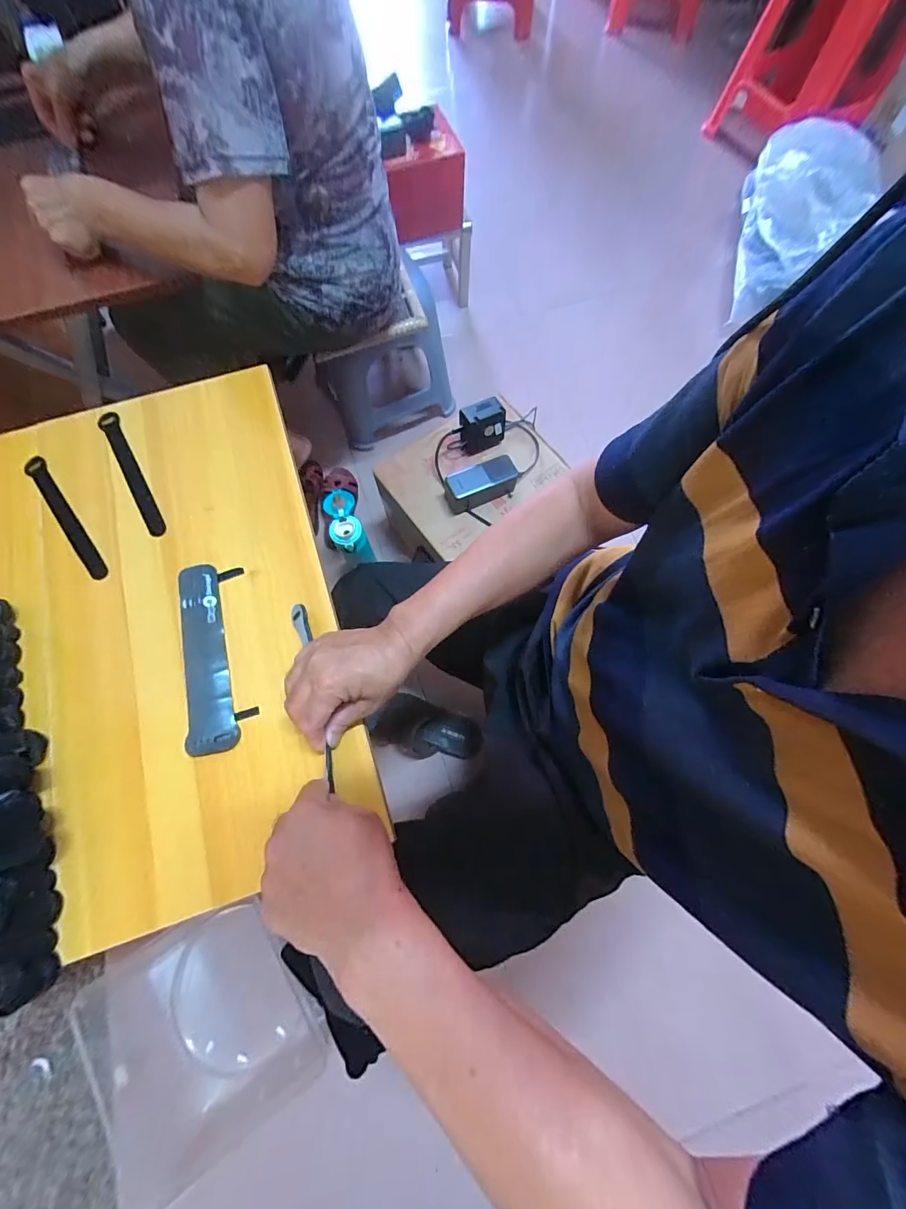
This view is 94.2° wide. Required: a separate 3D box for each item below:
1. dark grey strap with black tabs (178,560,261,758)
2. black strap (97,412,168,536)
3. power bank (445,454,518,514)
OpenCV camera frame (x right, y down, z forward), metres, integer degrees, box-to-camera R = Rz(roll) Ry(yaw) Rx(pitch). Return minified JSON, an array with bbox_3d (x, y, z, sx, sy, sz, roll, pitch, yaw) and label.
[{"bbox_3d":[-0.249,0.049,0.439,0.063,0.014,0.198,-13,73,-4],"label":"dark grey strap with black tabs"},{"bbox_3d":[-0.391,-0.160,0.512,0.022,0.009,0.197,-29,74,-9],"label":"black strap"},{"bbox_3d":[0.052,-0.224,0.778,0.135,0.065,0.056,-21,73,-6],"label":"power bank"}]

